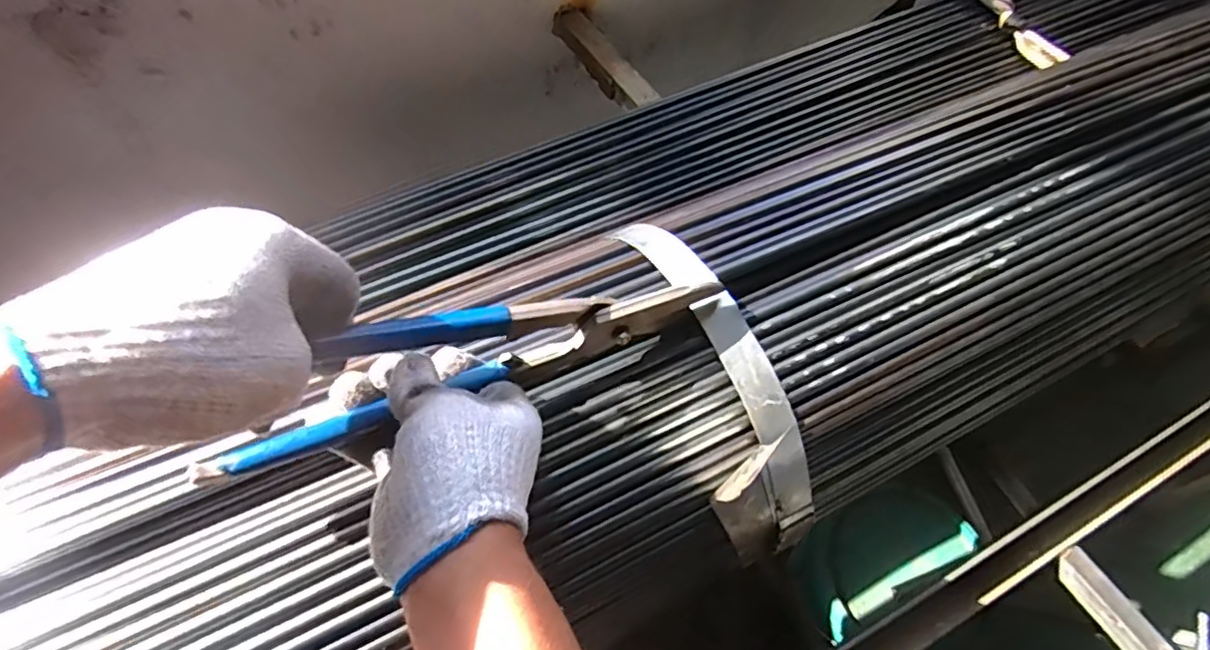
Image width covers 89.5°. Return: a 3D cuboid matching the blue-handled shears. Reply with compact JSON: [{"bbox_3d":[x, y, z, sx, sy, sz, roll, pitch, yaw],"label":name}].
[{"bbox_3d":[-0.064,0.018,0.375,0.331,0.097,0.021,-15,60,-23],"label":"blue-handled shears"}]

